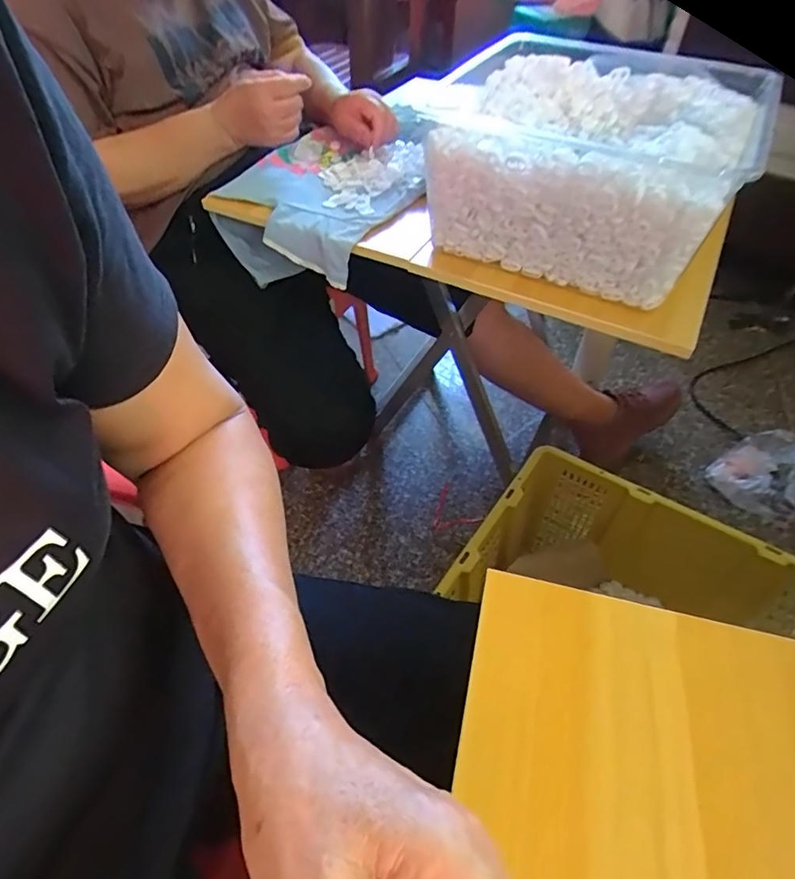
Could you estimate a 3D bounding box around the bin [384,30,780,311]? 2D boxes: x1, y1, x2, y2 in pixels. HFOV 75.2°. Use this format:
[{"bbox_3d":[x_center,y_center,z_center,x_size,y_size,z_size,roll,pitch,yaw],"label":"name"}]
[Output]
[{"bbox_3d":[0.215,-0.312,0.584,0.296,0.129,0.310,23,52,18],"label":"bin"}]

